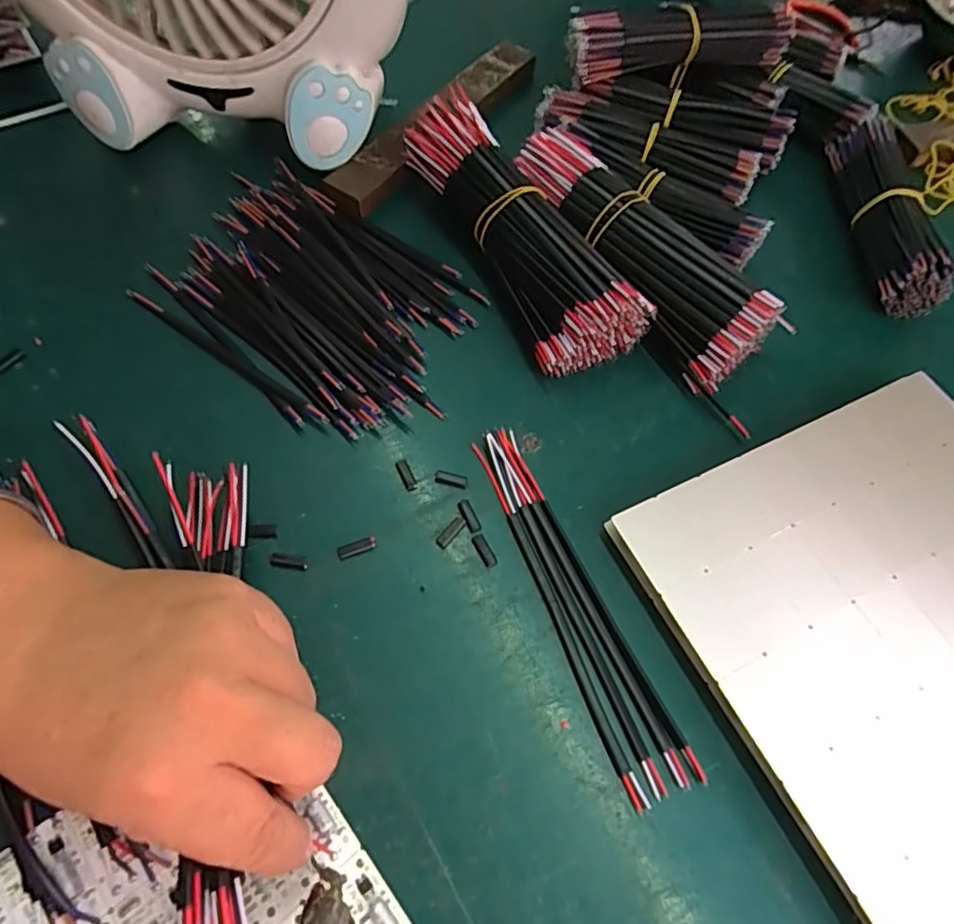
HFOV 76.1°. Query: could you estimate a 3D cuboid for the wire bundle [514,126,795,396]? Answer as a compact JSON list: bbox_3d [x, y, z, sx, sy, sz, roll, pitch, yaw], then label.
[{"bbox_3d":[0.095,-0.124,0.348,0.069,0.041,0.177,-30,67,-18],"label":"wire bundle"}]

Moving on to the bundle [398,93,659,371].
[{"bbox_3d":[0.020,-0.129,0.342,0.057,0.050,0.171,-28,67,-17],"label":"bundle"}]

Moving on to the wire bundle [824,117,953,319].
[{"bbox_3d":[0.254,-0.160,0.382,0.033,0.046,0.141,2,62,-2],"label":"wire bundle"}]

